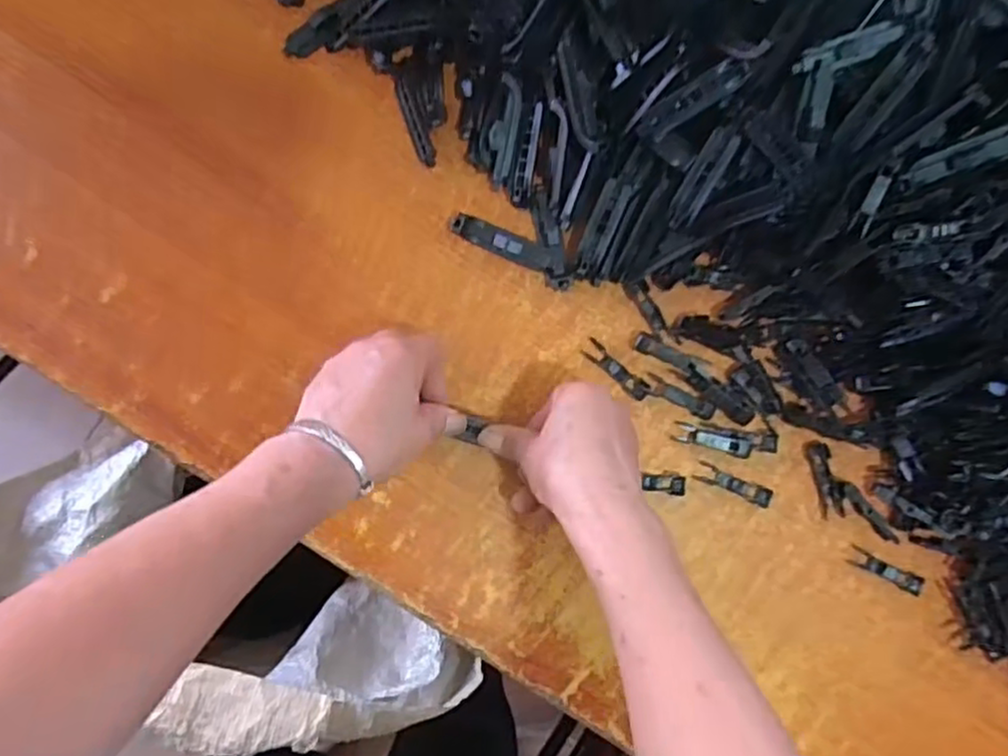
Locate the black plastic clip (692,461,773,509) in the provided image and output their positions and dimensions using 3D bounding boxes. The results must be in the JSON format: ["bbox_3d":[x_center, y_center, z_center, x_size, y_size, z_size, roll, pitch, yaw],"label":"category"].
[{"bbox_3d":[0.163,0.076,0.500,0.057,0.005,0.013,22,88,-1],"label":"black plastic clip"}]

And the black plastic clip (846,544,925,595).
[{"bbox_3d":[0.273,0.138,0.507,0.056,0.007,0.013,27,88,-1],"label":"black plastic clip"}]

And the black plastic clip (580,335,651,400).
[{"bbox_3d":[0.079,-0.006,0.499,0.055,0.006,0.014,41,88,-1],"label":"black plastic clip"}]

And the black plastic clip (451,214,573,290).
[{"bbox_3d":[0.007,-0.090,0.495,0.091,0.017,0.019,28,88,-1],"label":"black plastic clip"}]

